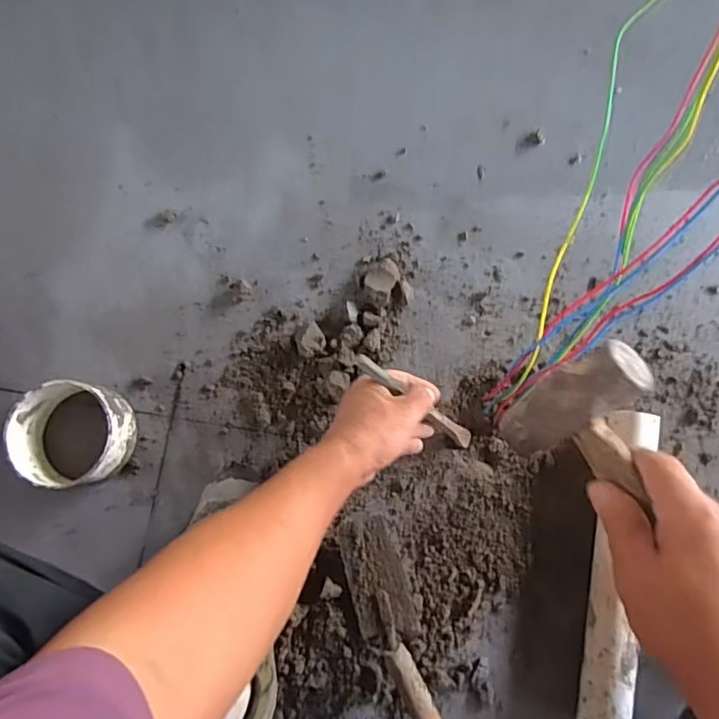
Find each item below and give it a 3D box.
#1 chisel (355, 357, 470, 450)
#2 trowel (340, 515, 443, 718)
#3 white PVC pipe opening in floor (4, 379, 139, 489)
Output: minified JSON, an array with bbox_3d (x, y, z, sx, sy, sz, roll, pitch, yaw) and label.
[{"bbox_3d":[0.062,0.047,0.558,0.013,0.216,0.018,16,76,44],"label":"chisel"},{"bbox_3d":[0.031,0.277,0.573,0.066,0.053,0.226,-12,79,-3],"label":"trowel"},{"bbox_3d":[-0.309,0.082,0.602,0.112,0.071,0.105,-1,79,-1],"label":"white PVC pipe opening in floor"}]

